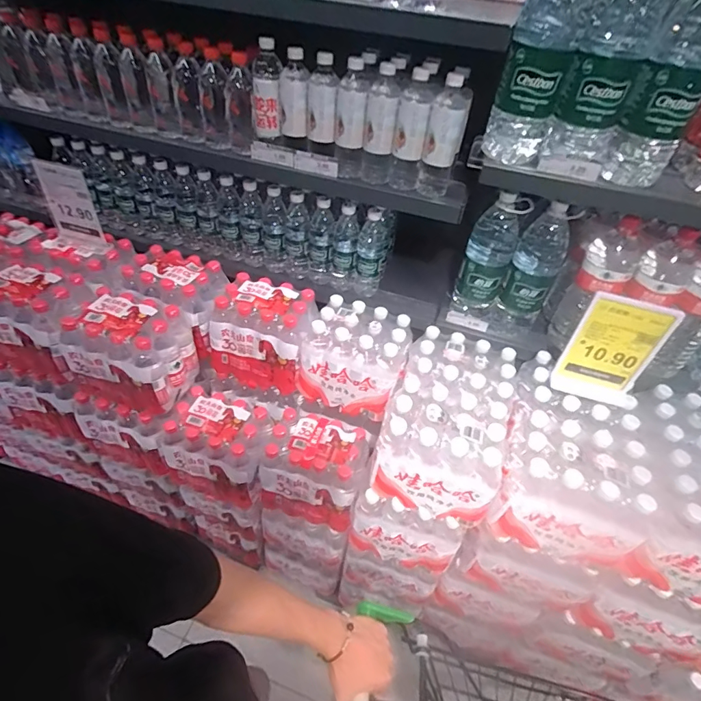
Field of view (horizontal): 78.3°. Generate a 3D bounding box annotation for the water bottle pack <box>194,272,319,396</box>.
[{"bbox_3d":[-0.234,-0.044,1.116,0.285,0.235,0.180,18,45,13],"label":"water bottle pack"}]

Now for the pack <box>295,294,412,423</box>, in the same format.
[{"bbox_3d":[0.009,0.017,1.077,0.240,0.206,0.173,15,45,10],"label":"pack"}]

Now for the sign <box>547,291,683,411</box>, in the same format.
[{"bbox_3d":[0.512,0.010,0.845,0.160,0.221,0.058,13,44,8],"label":"sign"}]

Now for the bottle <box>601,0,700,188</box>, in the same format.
[{"bbox_3d":[0.500,-0.416,0.654,0.090,0.302,0.082,34,51,26],"label":"bottle"}]

